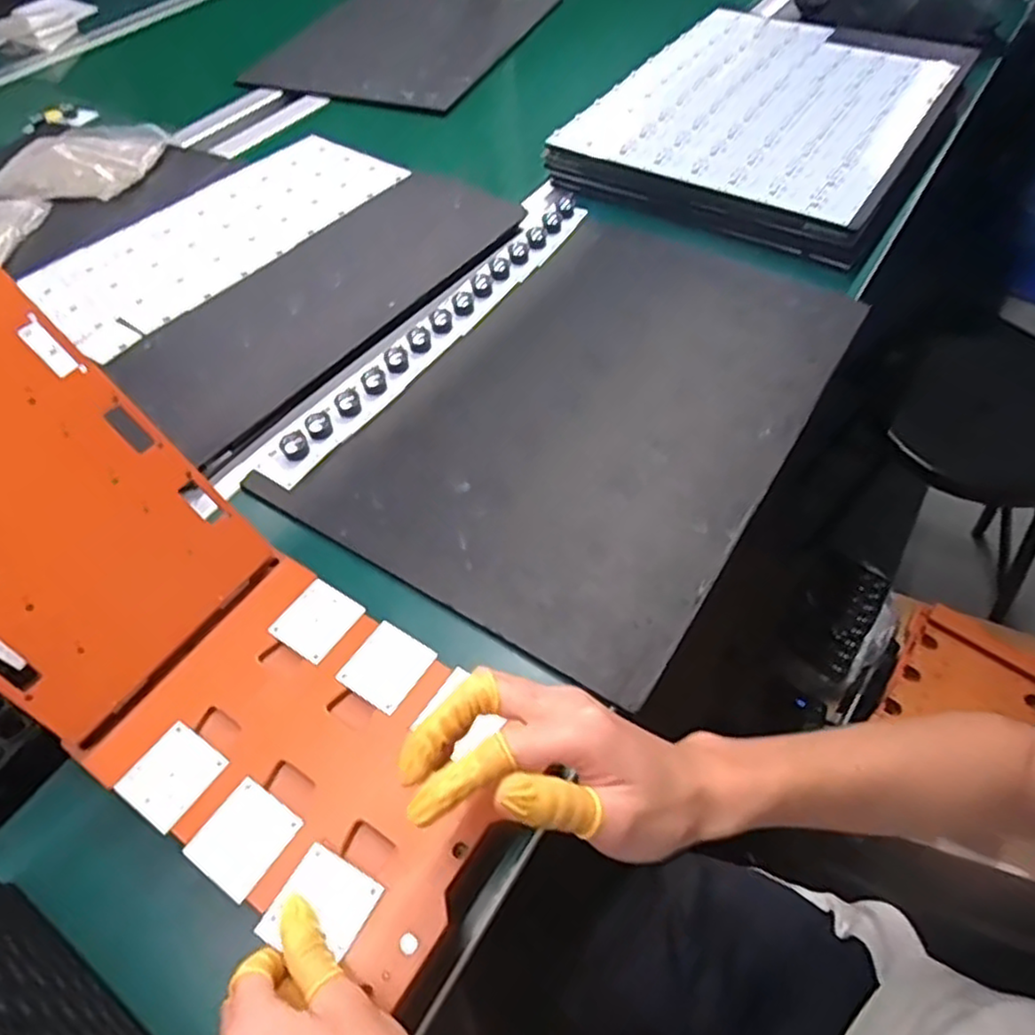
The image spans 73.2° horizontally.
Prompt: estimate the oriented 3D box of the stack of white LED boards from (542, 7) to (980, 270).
[{"bbox_3d":[0.325,-0.508,0.871,0.366,0.051,0.497,29,60,22],"label":"stack of white LED boards"}]

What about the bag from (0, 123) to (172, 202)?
[{"bbox_3d":[-0.550,-0.450,0.878,0.178,0.034,0.172,7,54,8],"label":"bag"}]

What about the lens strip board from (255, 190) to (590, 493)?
[{"bbox_3d":[-0.068,-0.191,0.673,0.035,0.015,0.460,29,60,22],"label":"lens strip board"}]

